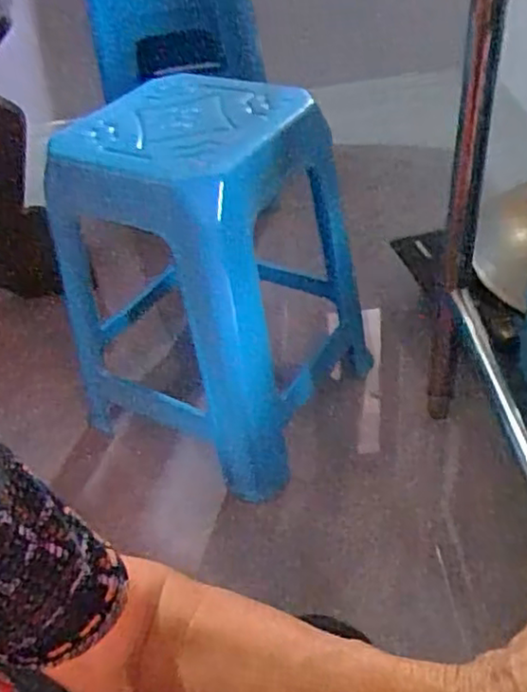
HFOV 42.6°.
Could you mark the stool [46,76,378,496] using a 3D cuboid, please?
[{"bbox_3d":[-0.116,-0.087,0.982,0.368,0.484,0.301,24,51,33],"label":"stool"}]

